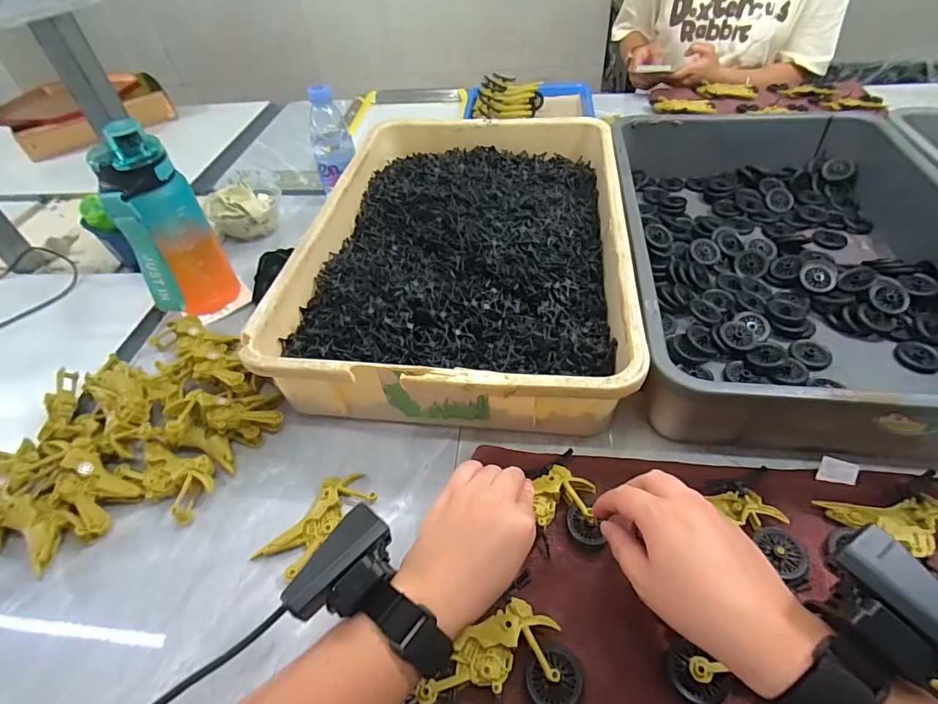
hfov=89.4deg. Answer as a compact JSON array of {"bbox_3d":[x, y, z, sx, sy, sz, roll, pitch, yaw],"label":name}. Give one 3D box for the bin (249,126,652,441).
[{"bbox_3d":[0.004,-0.138,0.587,0.350,0.094,0.517,2,48,9],"label":"bin"}]

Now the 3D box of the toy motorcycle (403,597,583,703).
[{"bbox_3d":[0.015,0.209,0.319,0.111,0.022,0.061,-9,47,-1],"label":"toy motorcycle"}]

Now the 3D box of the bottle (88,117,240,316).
[{"bbox_3d":[-0.339,-0.132,0.537,0.094,0.201,0.069,-28,50,-18],"label":"bottle"}]

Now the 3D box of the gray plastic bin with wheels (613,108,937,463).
[{"bbox_3d":[0.359,-0.128,0.541,0.355,0.089,0.513,1,48,8],"label":"gray plastic bin with wheels"}]

